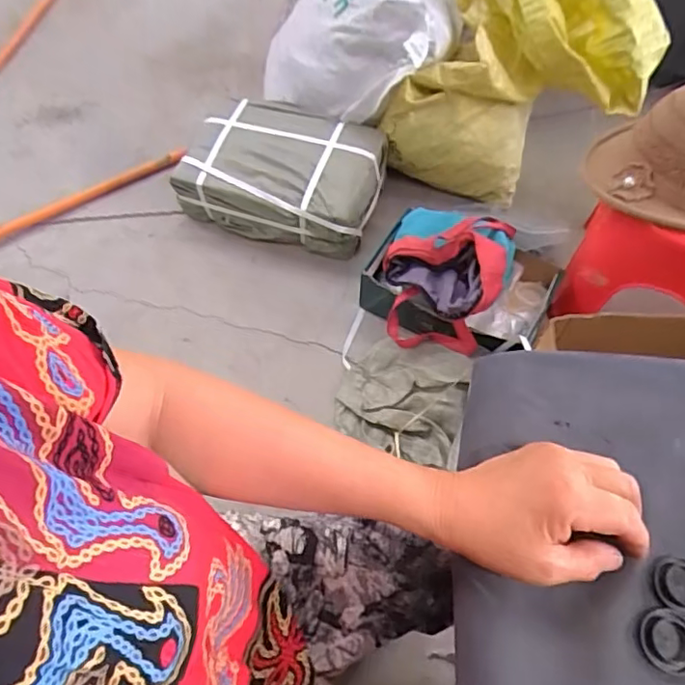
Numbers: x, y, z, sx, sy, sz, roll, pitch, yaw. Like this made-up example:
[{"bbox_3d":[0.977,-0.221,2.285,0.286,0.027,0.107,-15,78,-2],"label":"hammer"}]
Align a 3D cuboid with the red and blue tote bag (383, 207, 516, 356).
[{"bbox_3d":[0.175,-0.118,0.977,0.207,0.153,0.228,14,60,10],"label":"red and blue tote bag"}]

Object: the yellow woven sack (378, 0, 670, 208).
[{"bbox_3d":[0.373,-0.533,1.159,0.419,0.324,0.459,23,62,15],"label":"yellow woven sack"}]

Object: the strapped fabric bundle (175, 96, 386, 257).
[{"bbox_3d":[-0.120,-0.335,1.171,0.380,0.147,0.241,15,60,10],"label":"strapped fabric bundle"}]

